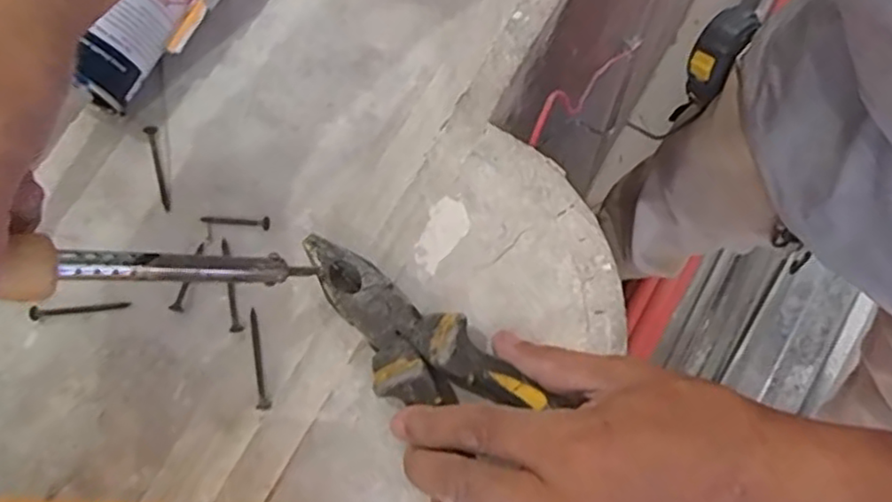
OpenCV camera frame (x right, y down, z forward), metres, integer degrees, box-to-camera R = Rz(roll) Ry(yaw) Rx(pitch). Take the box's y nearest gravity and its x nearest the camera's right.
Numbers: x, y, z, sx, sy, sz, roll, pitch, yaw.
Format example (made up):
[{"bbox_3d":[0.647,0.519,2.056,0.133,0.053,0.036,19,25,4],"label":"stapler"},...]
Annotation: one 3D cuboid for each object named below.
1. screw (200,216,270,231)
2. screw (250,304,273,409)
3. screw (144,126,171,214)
[{"bbox_3d":[-0.106,-0.016,0.337,0.035,0.004,0.007,7,75,7],"label":"screw"},{"bbox_3d":[-0.089,0.051,0.317,0.006,0.004,0.048,-14,73,0],"label":"screw"},{"bbox_3d":[-0.149,-0.043,0.348,0.007,0.004,0.048,-19,73,-1],"label":"screw"}]

